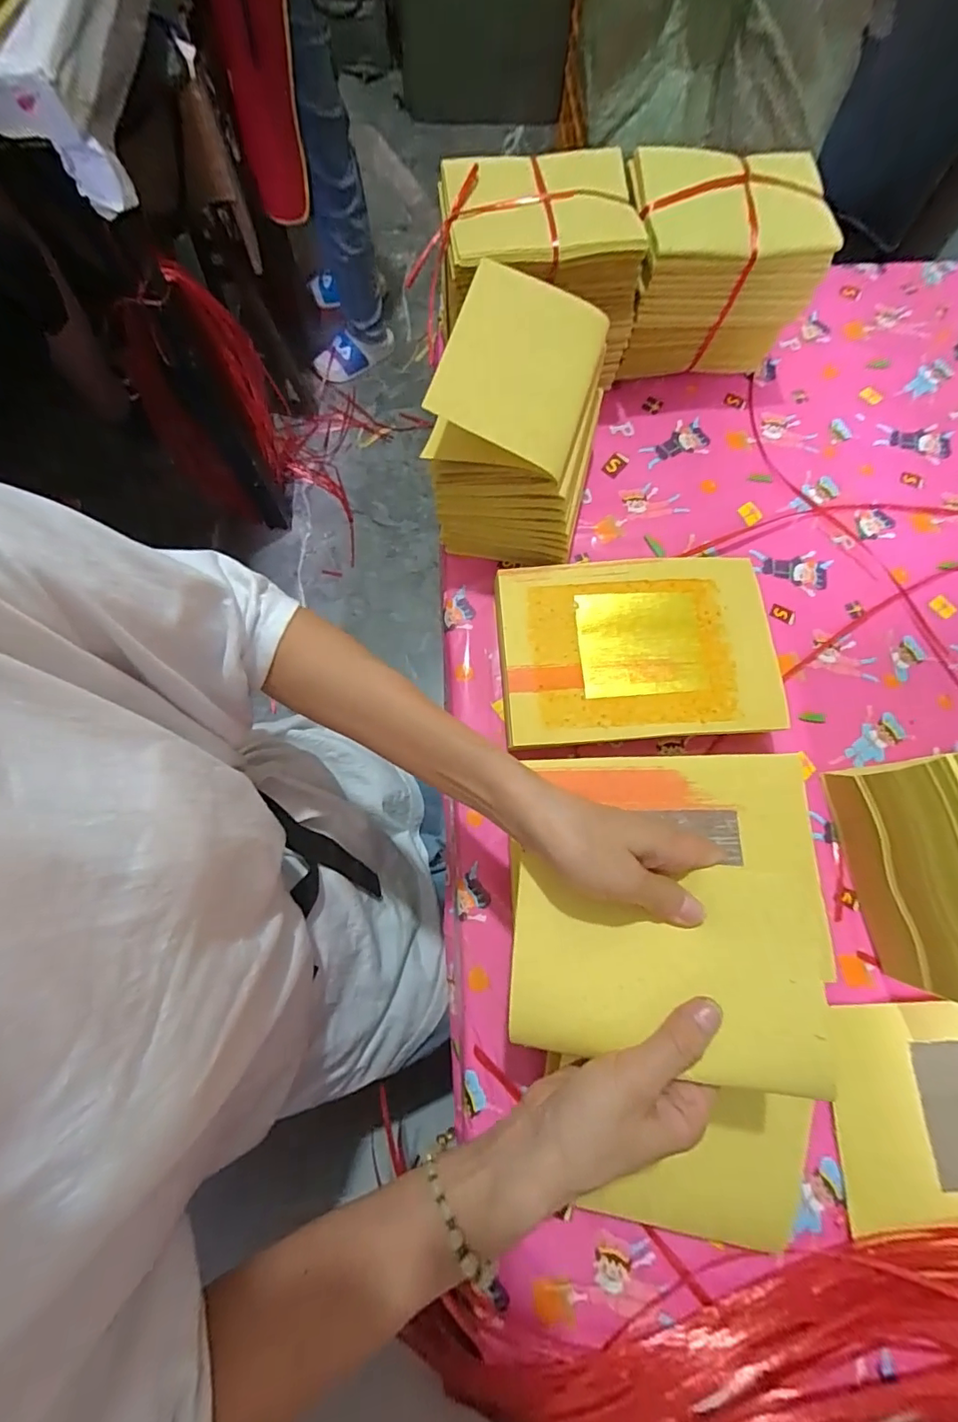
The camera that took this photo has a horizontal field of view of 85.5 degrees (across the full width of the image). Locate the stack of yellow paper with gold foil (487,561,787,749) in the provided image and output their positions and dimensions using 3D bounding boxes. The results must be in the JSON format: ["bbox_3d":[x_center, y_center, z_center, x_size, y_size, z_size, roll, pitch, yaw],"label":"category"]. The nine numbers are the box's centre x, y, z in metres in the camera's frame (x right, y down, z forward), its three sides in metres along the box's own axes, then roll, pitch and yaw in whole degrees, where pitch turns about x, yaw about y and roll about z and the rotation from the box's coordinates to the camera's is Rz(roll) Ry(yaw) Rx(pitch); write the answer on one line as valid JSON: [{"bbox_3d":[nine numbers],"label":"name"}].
[{"bbox_3d":[0.135,-0.047,0.451,0.229,0.040,0.165,-4,75,-1],"label":"stack of yellow paper with gold foil"}]

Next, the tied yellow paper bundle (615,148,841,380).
[{"bbox_3d":[0.220,-0.423,0.506,0.166,0.137,0.116,-5,75,-2],"label":"tied yellow paper bundle"}]

